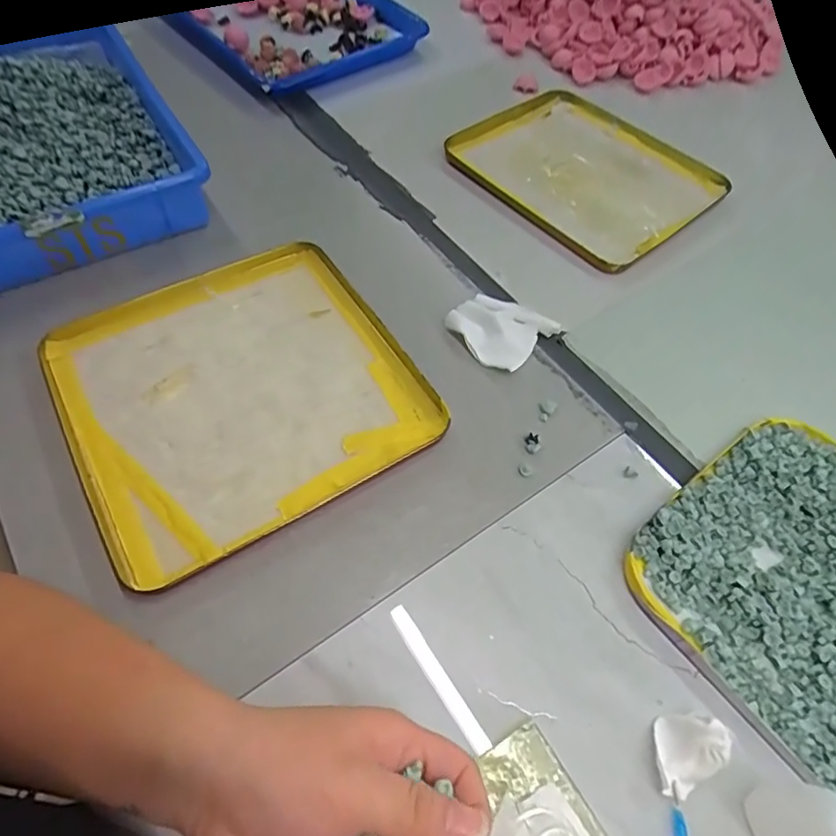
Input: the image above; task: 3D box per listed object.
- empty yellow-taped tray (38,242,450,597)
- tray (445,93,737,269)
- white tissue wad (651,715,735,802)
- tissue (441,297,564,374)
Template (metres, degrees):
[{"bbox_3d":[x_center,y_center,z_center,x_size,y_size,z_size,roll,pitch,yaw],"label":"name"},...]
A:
[{"bbox_3d":[-0.135,-0.024,0.417,0.242,0.020,0.240,-26,62,-20],"label":"empty yellow-taped tray"},{"bbox_3d":[0.169,-0.257,0.560,0.238,0.028,0.234,-38,66,-25],"label":"tray"},{"bbox_3d":[0.148,0.181,0.294,0.034,0.020,0.038,6,56,1],"label":"white tissue wad"},{"bbox_3d":[0.067,-0.076,0.458,0.073,0.010,0.071,38,62,20],"label":"tissue"}]

